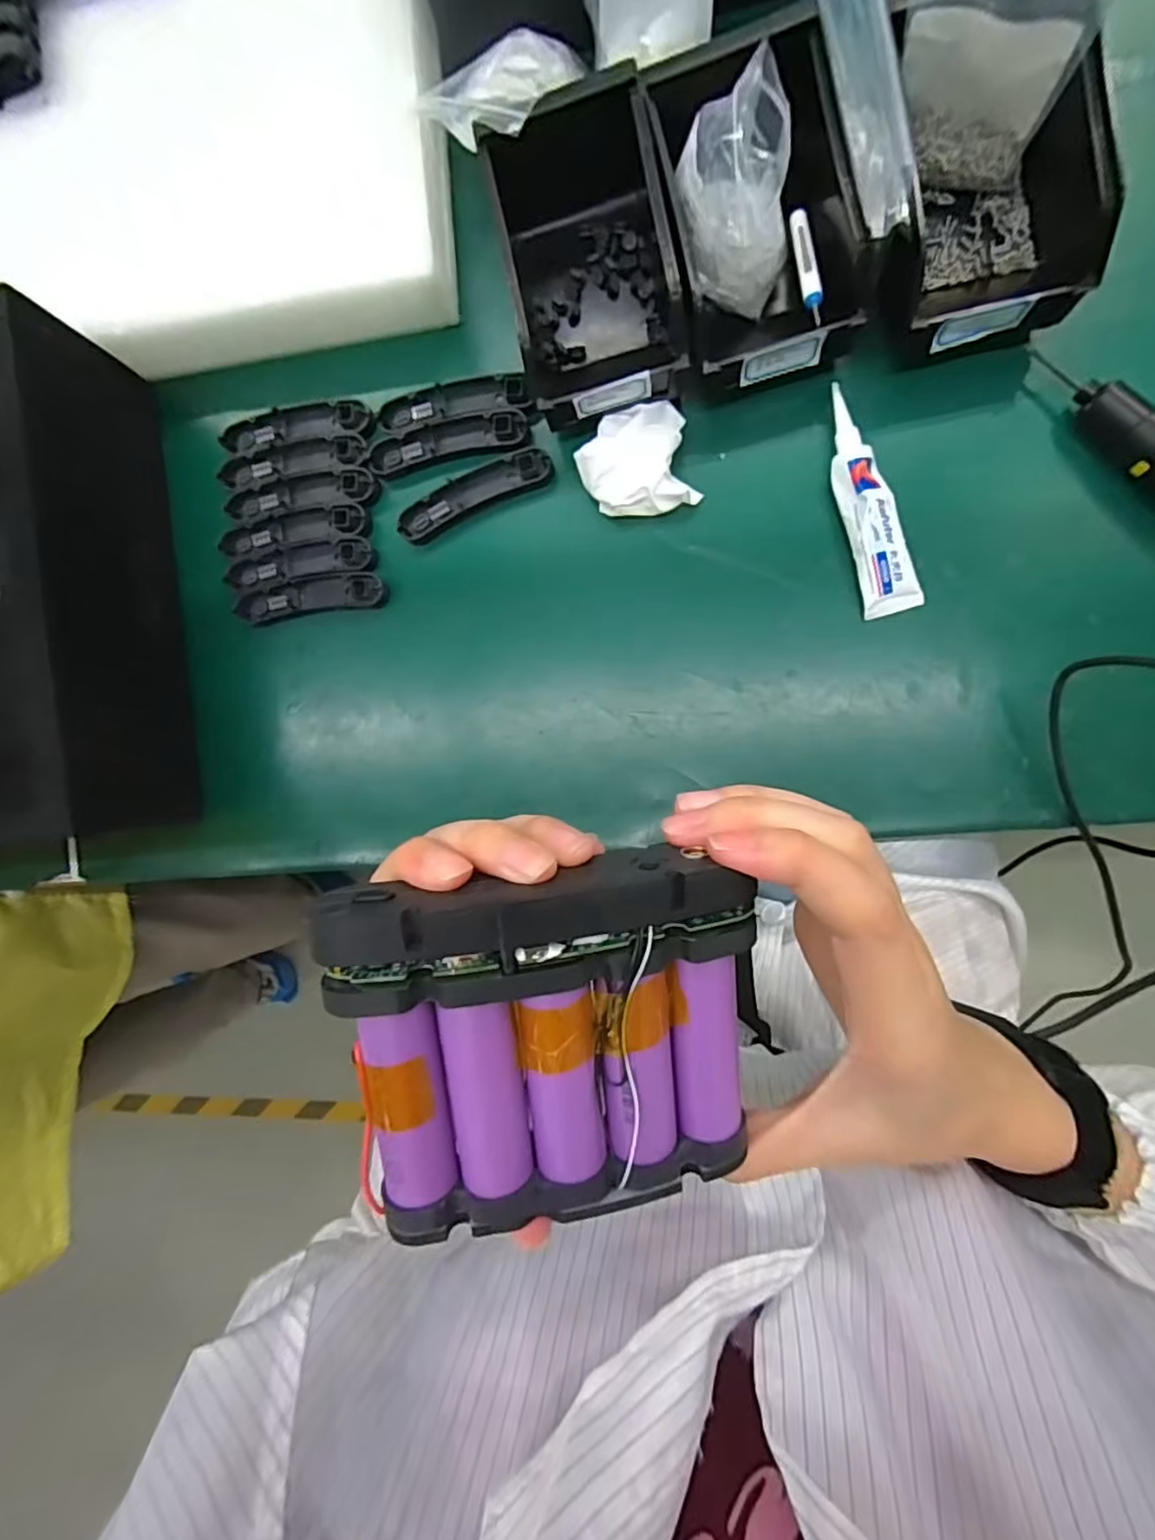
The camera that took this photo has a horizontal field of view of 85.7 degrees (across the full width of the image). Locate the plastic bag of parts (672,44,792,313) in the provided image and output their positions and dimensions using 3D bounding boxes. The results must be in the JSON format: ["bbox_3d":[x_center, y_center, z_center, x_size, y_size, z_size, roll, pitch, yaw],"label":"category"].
[{"bbox_3d":[0.096,-0.349,0.381,0.067,0.090,0.085,-2,92,10],"label":"plastic bag of parts"}]

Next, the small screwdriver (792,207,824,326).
[{"bbox_3d":[0.146,-0.322,0.396,0.011,0.006,0.088,-5,76,8],"label":"small screwdriver"}]

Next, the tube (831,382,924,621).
[{"bbox_3d":[0.193,-0.177,0.413,0.035,0.020,0.148,-15,90,10],"label":"tube"}]

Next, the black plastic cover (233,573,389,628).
[{"bbox_3d":[-0.210,-0.133,0.482,0.126,0.013,0.027,-6,91,10],"label":"black plastic cover"}]

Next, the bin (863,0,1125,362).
[{"bbox_3d":[0.227,-0.352,0.367,0.128,0.083,0.174,-7,91,10],"label":"bin"}]

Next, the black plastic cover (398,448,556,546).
[{"bbox_3d":[-0.076,-0.203,0.461,0.121,0.017,0.025,-22,89,10],"label":"black plastic cover"}]

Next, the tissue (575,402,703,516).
[{"bbox_3d":[0.040,-0.214,0.433,0.075,0.027,0.071,-12,90,10],"label":"tissue"}]

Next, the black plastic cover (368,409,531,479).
[{"bbox_3d":[-0.097,-0.245,0.466,0.122,0.011,0.026,-7,91,10],"label":"black plastic cover"}]

